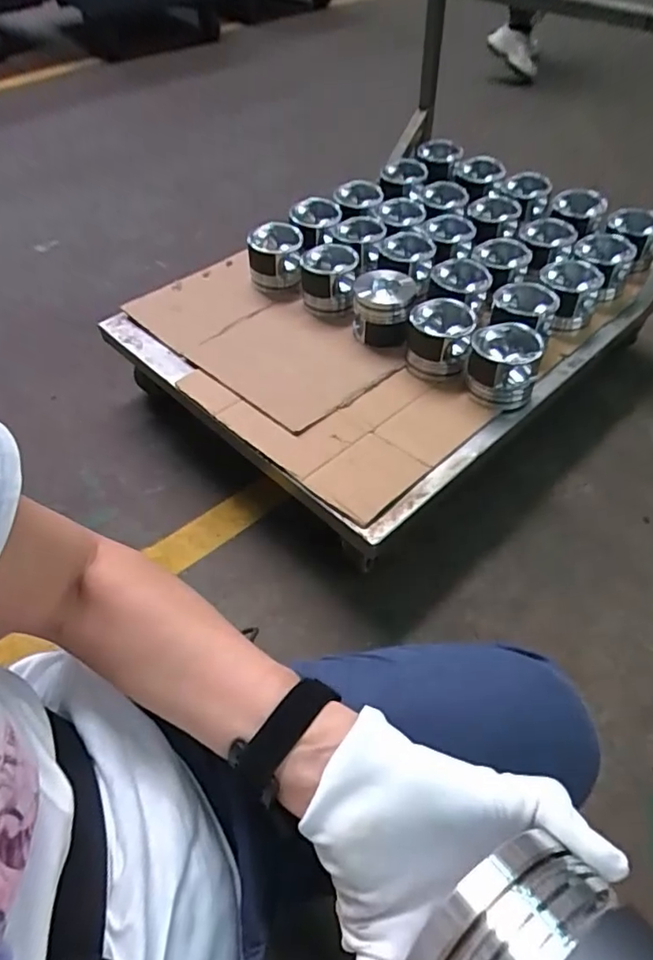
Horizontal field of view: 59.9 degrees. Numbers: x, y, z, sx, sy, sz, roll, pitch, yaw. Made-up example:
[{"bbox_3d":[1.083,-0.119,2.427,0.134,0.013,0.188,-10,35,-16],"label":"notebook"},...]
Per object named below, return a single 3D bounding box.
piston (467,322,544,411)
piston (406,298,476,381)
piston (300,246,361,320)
[{"bbox_3d":[0.296,-0.190,0.957,0.109,0.091,0.121,10,51,10],"label":"piston"},{"bbox_3d":[0.202,-0.251,1.007,0.108,0.089,0.107,13,52,12],"label":"piston"},{"bbox_3d":[0.007,-0.377,1.107,0.108,0.103,0.112,-3,50,-1],"label":"piston"}]

